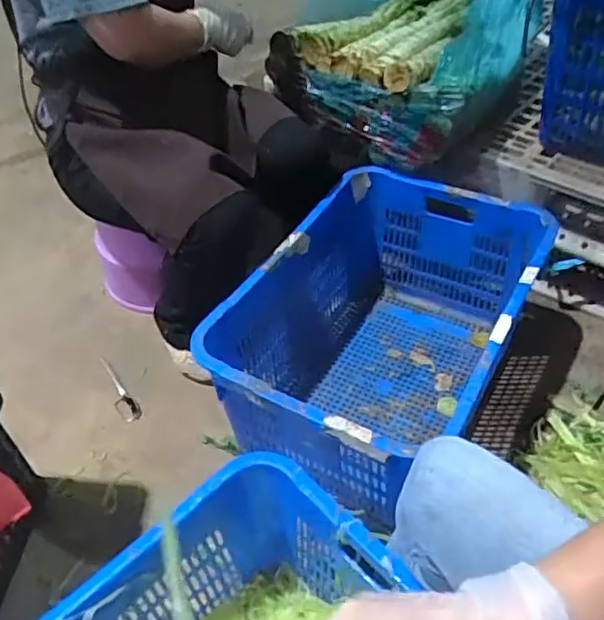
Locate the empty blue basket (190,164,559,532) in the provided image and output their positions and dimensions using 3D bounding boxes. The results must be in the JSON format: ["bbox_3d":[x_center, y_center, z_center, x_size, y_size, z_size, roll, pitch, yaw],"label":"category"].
[{"bbox_3d":[0.144,0.043,1.125,0.415,0.290,0.601,19,49,22],"label":"empty blue basket"}]

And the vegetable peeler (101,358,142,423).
[{"bbox_3d":[-0.368,0.159,1.253,0.039,0.010,0.180,-26,49,-20],"label":"vegetable peeler"}]

